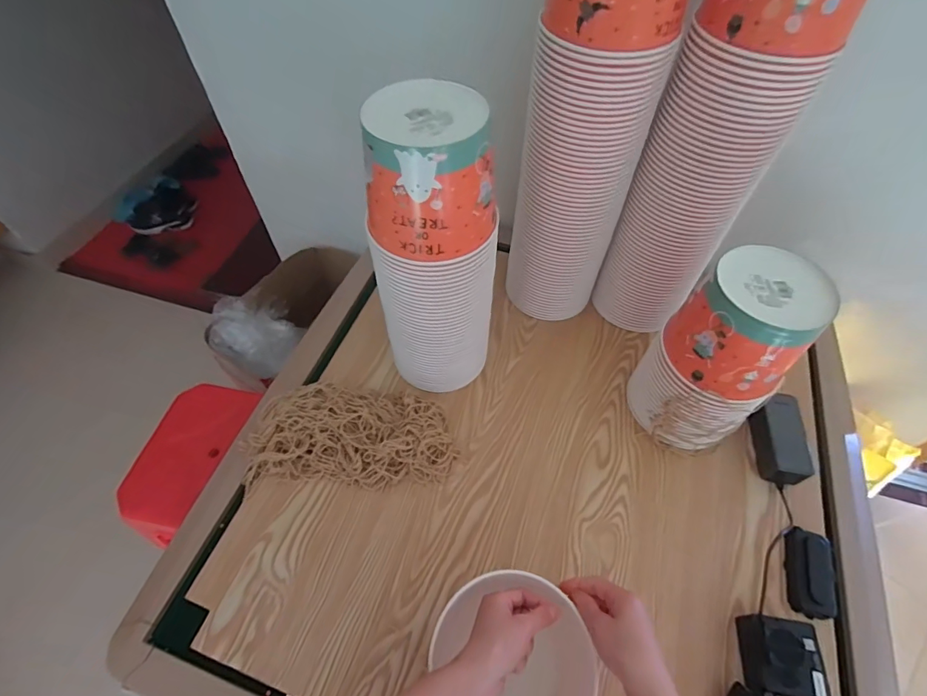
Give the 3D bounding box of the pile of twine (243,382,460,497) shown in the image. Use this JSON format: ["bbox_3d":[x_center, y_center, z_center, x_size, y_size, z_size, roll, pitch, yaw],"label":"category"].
[{"bbox_3d":[-0.164,0.127,0.684,0.303,0.060,0.150,3,55,1],"label":"pile of twine"}]

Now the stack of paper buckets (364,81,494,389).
[{"bbox_3d":[-0.034,-0.109,0.602,0.149,0.399,0.149,2,55,0],"label":"stack of paper buckets"}]

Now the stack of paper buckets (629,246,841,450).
[{"bbox_3d":[0.343,0.023,0.622,0.142,0.290,0.152,-37,64,-23],"label":"stack of paper buckets"}]

